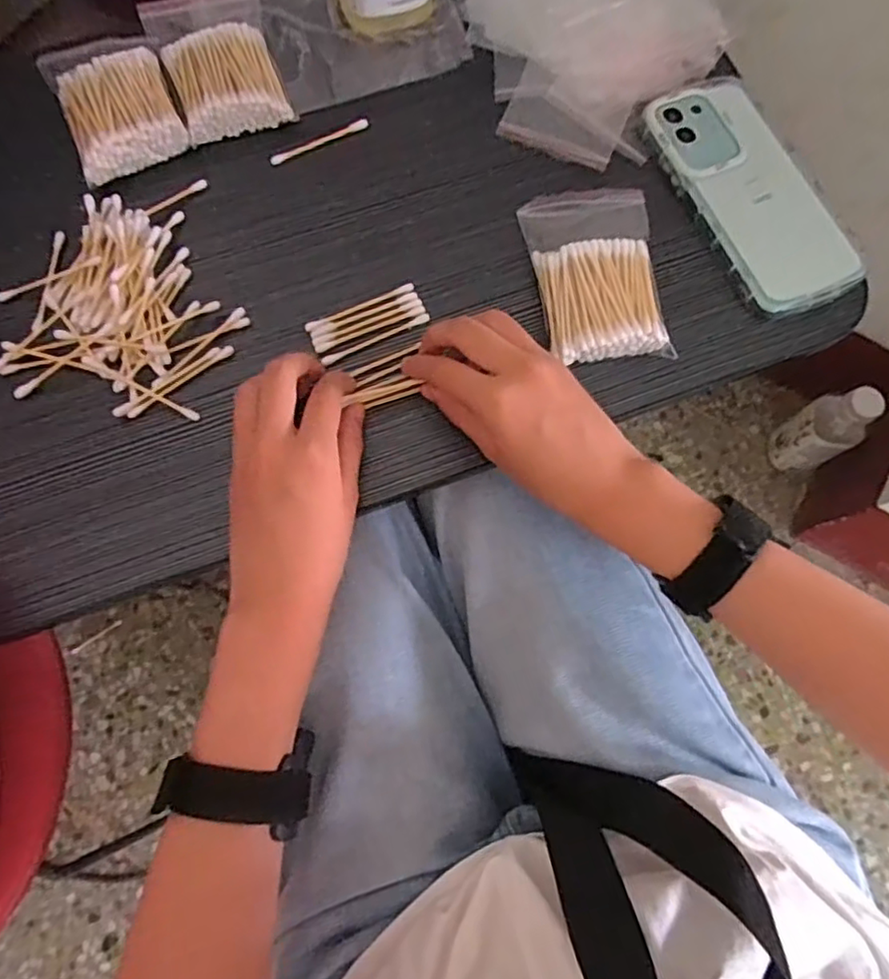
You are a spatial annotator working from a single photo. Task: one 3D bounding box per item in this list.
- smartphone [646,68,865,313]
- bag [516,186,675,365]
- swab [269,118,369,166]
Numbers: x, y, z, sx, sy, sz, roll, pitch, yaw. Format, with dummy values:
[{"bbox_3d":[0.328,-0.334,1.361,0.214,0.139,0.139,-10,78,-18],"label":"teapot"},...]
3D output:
[{"bbox_3d":[0.196,-0.193,0.408,0.076,0.009,0.171,-25,77,-8],"label":"smartphone"},{"bbox_3d":[0.090,-0.132,0.383,0.073,0.014,0.115,-4,75,-2],"label":"bag"},{"bbox_3d":[-0.082,-0.229,0.421,0.068,0.004,0.006,-27,77,-8],"label":"swab"}]

